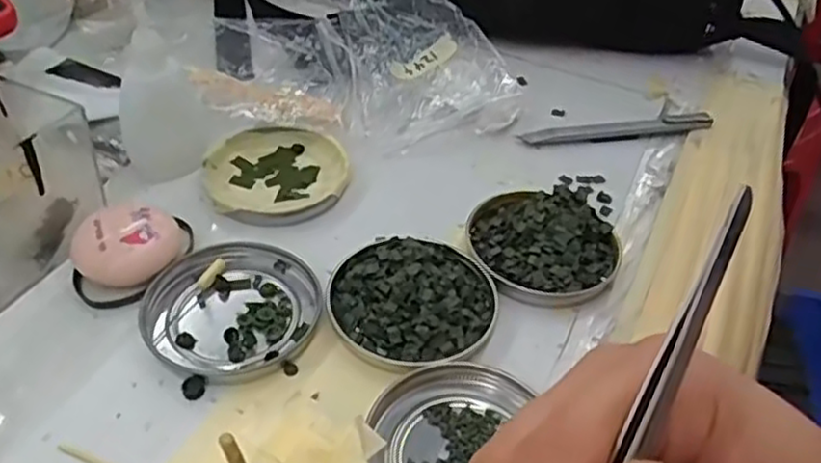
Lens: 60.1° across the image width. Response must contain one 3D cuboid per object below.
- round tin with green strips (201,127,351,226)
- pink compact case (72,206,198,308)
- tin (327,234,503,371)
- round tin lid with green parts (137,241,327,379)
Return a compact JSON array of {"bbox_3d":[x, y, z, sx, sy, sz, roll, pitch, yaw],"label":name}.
[{"bbox_3d":[-0.076,-0.032,0.402,0.078,0.012,0.076,3,43,-3],"label":"round tin with green strips"},{"bbox_3d":[-0.133,0.010,0.341,0.055,0.023,0.044,-12,45,-18],"label":"pink compact case"},{"bbox_3d":[0.000,0.031,0.335,0.076,0.016,0.073,3,43,-3],"label":"tin"},{"bbox_3d":[-0.083,0.033,0.330,0.073,0.010,0.076,3,43,-3],"label":"round tin lid with green parts"}]

